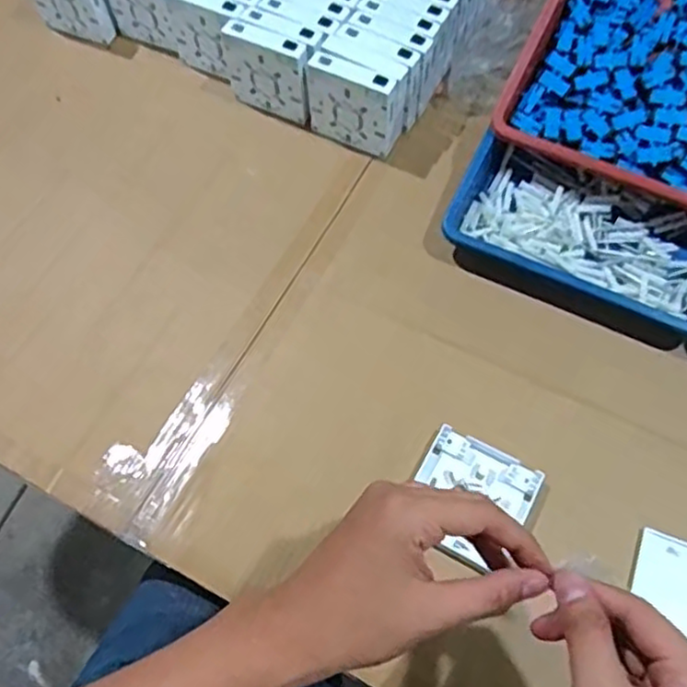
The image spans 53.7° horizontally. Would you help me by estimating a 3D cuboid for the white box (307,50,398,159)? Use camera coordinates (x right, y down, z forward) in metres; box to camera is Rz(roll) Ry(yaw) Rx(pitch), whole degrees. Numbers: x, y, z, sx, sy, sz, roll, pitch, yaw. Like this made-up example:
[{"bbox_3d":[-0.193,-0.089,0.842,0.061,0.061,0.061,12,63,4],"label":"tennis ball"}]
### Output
[{"bbox_3d":[0.009,-0.233,0.669,0.089,0.086,0.024,26,67,14],"label":"white box"}]

